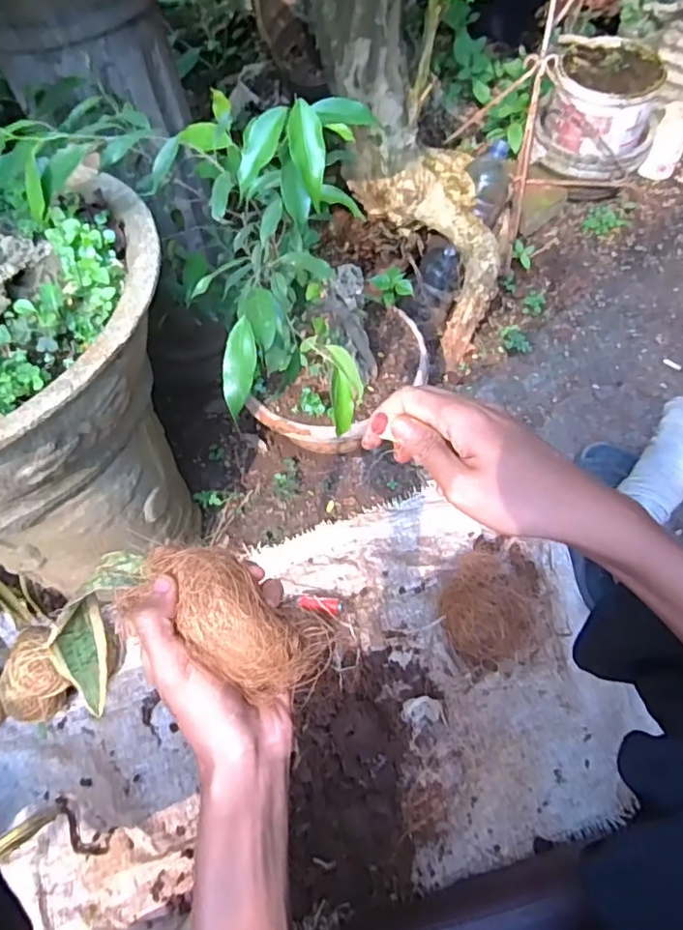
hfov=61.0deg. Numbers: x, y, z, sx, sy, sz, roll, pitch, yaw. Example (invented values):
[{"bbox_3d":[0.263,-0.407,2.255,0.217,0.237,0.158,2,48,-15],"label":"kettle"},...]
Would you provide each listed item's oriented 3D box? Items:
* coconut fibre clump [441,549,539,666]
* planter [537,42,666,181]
[{"bbox_3d":[0.185,0.173,0.724,0.118,0.052,0.147,27,63,19],"label":"coconut fibre clump"},{"bbox_3d":[0.472,-0.644,1.051,0.205,0.155,0.170,19,61,15],"label":"planter"}]

